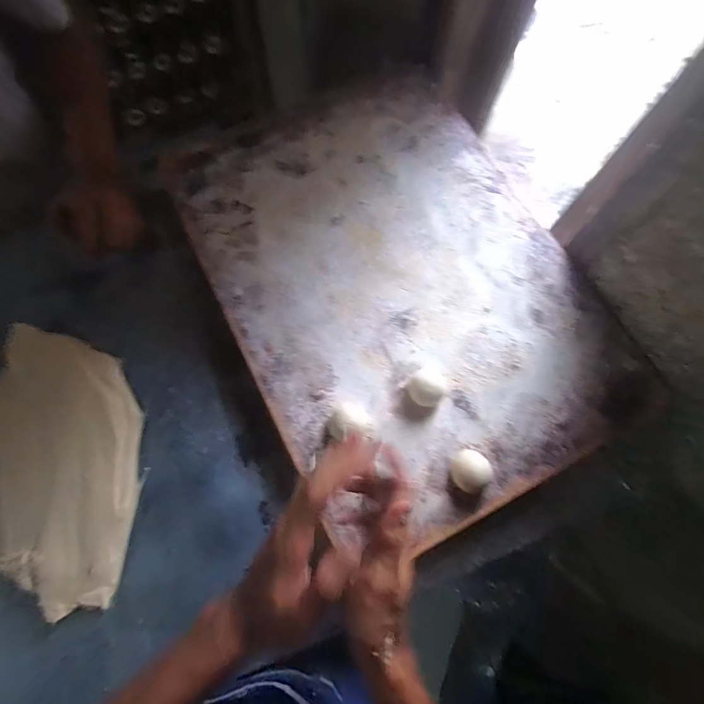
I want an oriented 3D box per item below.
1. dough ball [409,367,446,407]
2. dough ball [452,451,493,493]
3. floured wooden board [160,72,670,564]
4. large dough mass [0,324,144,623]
[{"bbox_3d":[0.087,0.038,0.458,0.039,0.029,0.047,14,73,4],"label":"dough ball"},{"bbox_3d":[0.127,0.129,0.430,0.038,0.028,0.043,-4,72,-2],"label":"dough ball"},{"bbox_3d":[0.059,-0.101,0.509,0.410,0.025,0.578,-26,75,-9],"label":"floured wooden board"},{"bbox_3d":[-0.354,0.127,0.461,0.194,0.026,0.309,-10,73,-4],"label":"large dough mass"}]

